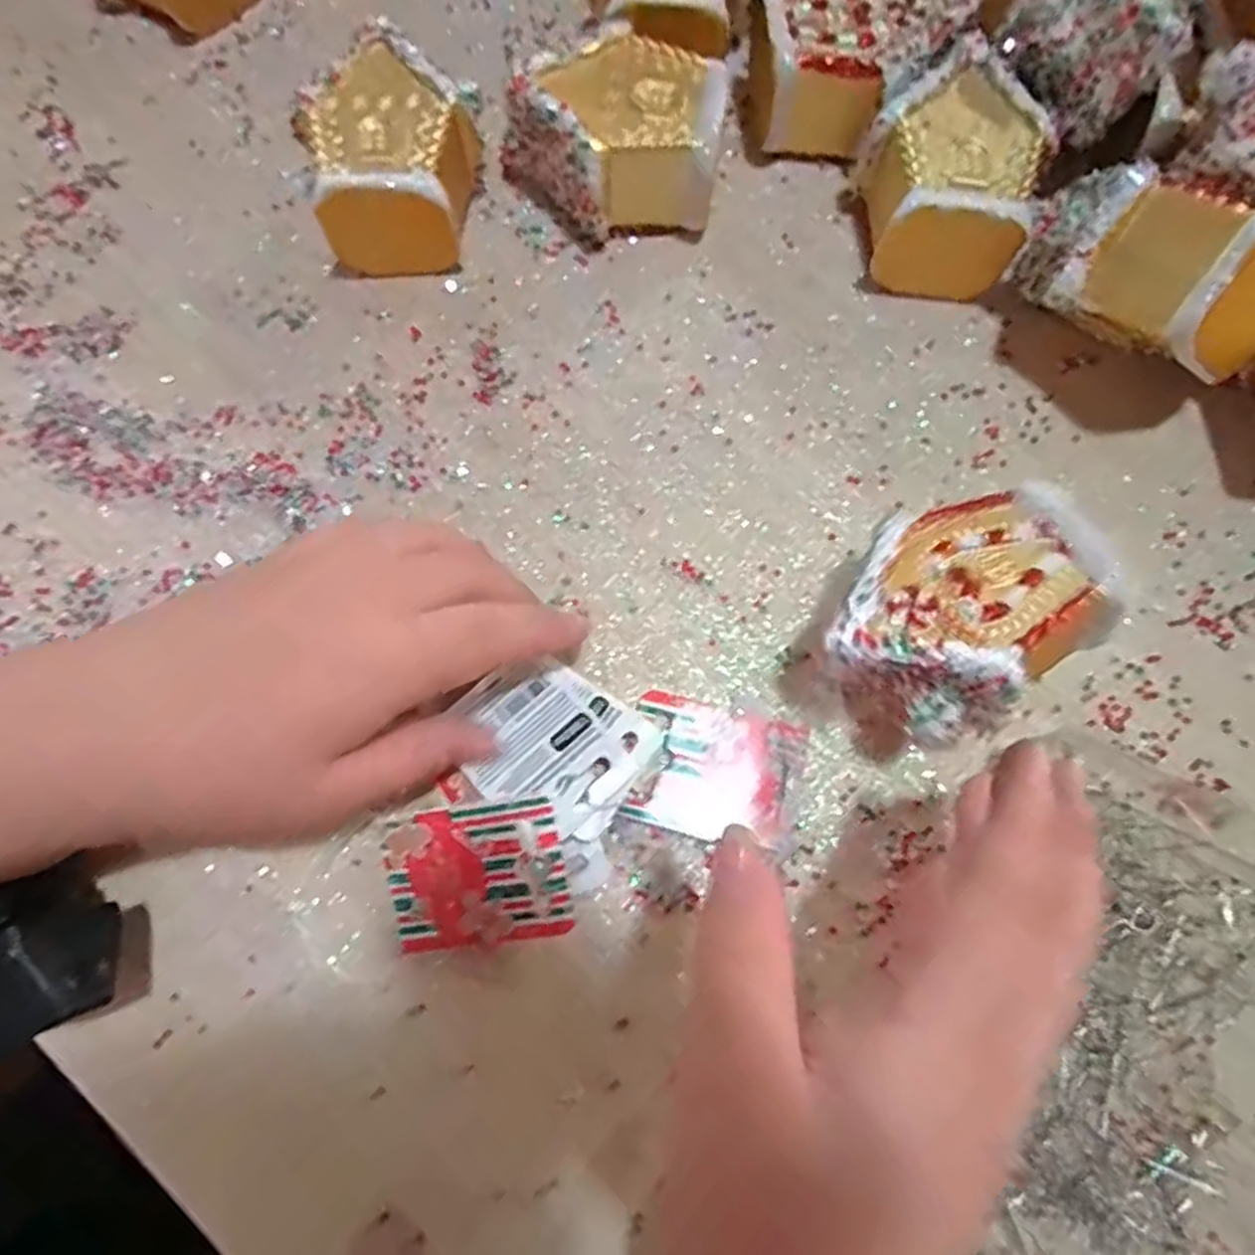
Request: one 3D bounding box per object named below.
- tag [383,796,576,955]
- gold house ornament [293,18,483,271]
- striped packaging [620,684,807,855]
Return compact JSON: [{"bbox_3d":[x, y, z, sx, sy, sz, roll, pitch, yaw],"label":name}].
[{"bbox_3d":[-0.048,0.078,0.245,0.058,0.004,0.043,-14,92,11],"label":"tag"},{"bbox_3d":[-0.091,-0.181,0.306,0.068,0.044,0.075,-15,76,-3],"label":"gold house ornament"},{"bbox_3d":[0.030,0.049,0.263,0.057,0.005,0.043,14,73,1],"label":"striped packaging"}]

